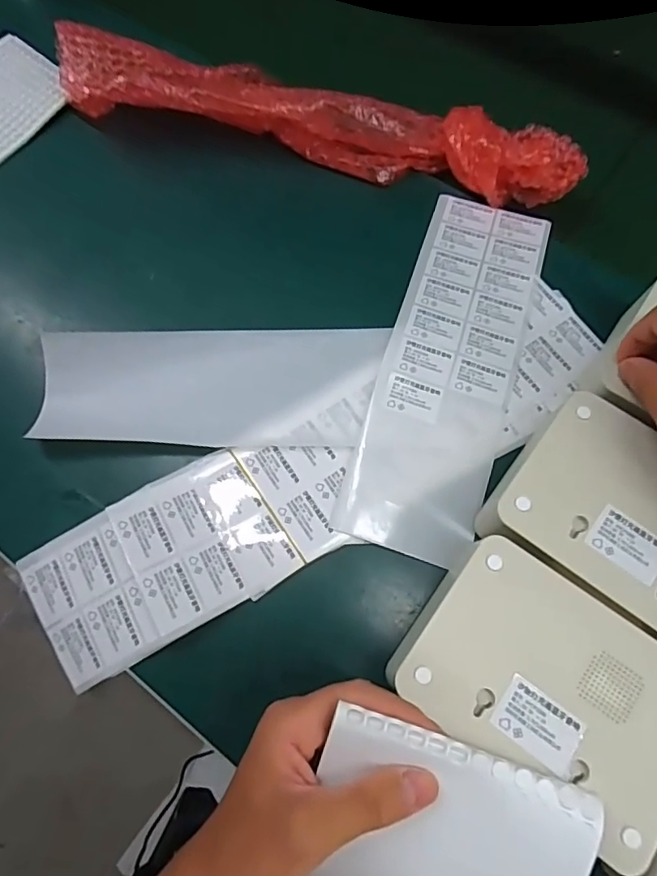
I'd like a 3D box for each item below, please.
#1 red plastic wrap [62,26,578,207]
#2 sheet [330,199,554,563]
[{"bbox_3d":[-0.016,-0.268,0.439,0.449,0.065,0.063,12,70,5],"label":"red plastic wrap"},{"bbox_3d":[0.091,-0.059,0.385,0.092,0.011,0.293,18,71,5],"label":"sheet"}]

